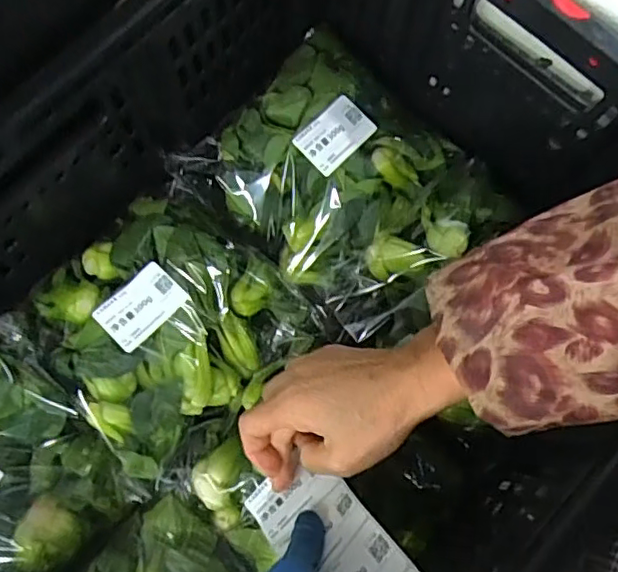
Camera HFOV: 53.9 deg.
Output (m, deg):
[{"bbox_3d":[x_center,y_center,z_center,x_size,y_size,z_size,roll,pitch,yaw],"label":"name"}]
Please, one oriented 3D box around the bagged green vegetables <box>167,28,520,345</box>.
[{"bbox_3d":[0.031,-0.087,0.509,0.242,0.067,0.184,40,79,8],"label":"bagged green vegetables"}]

